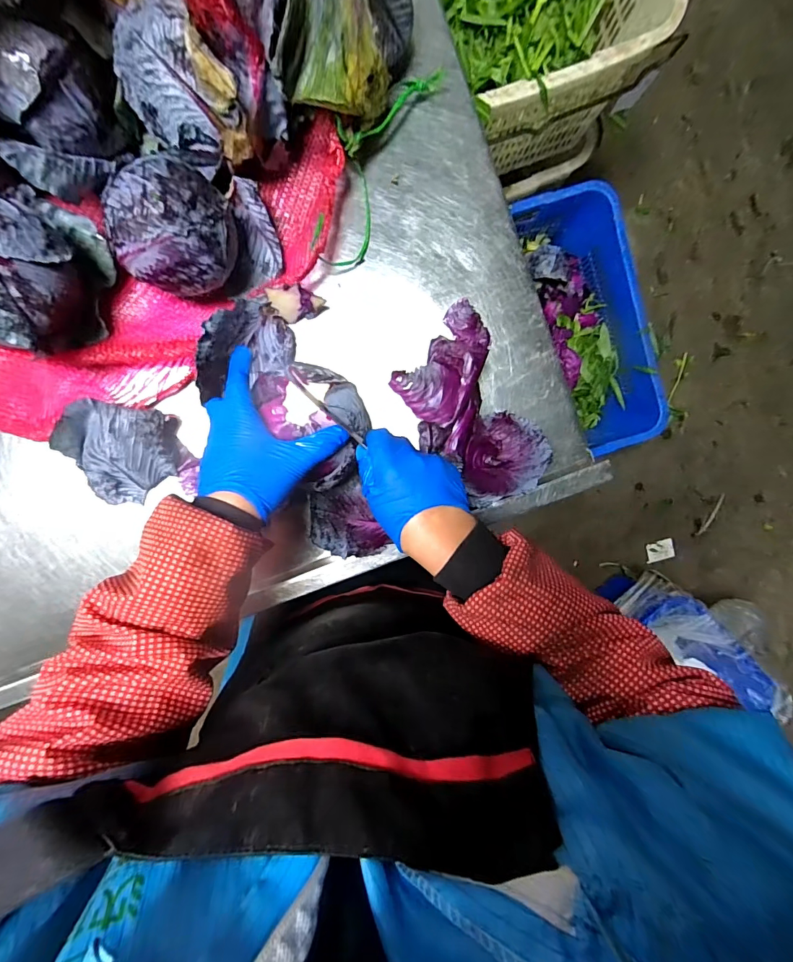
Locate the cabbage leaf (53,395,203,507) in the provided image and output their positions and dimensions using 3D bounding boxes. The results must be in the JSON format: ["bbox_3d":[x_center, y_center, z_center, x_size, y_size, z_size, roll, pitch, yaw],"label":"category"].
[{"bbox_3d":[-0.295,-0.030,0.446,0.109,0.049,0.110,-6,95,0],"label":"cabbage leaf"}]

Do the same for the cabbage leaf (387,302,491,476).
[{"bbox_3d":[0.052,-0.111,0.440,0.099,0.042,0.160,20,94,-2],"label":"cabbage leaf"}]

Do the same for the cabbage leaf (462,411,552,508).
[{"bbox_3d":[0.115,-0.021,0.444,0.077,0.052,0.102,18,94,-2],"label":"cabbage leaf"}]

